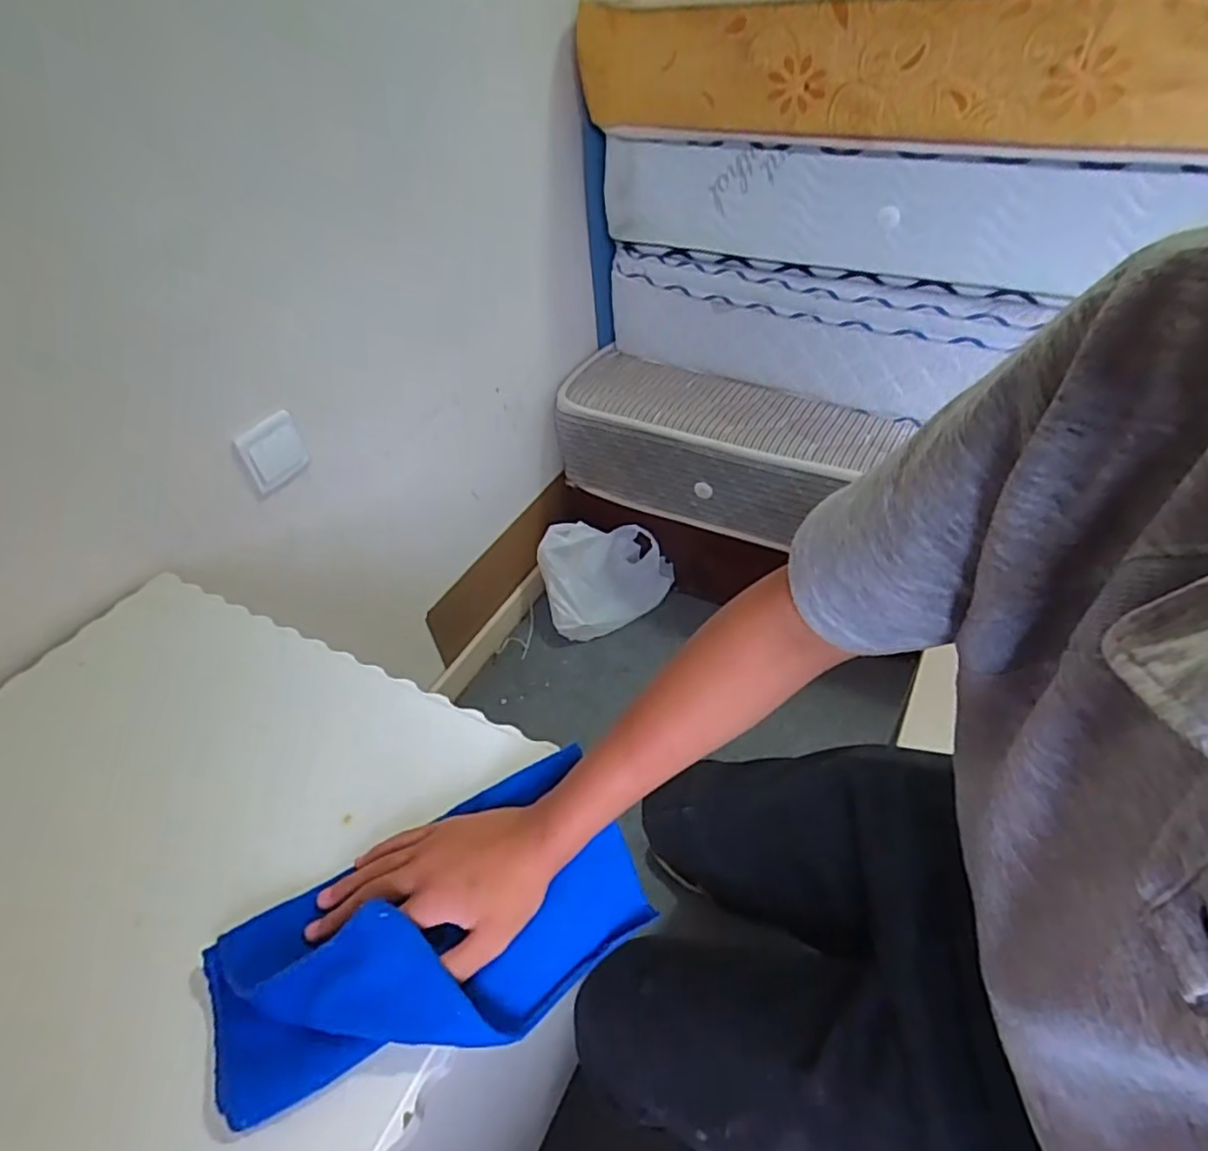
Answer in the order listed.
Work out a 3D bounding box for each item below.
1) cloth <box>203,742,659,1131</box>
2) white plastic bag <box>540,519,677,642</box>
[{"bbox_3d":[-0.111,0.241,0.457,0.298,0.082,0.148,-10,43,-22],"label":"cloth"},{"bbox_3d":[0.016,0.001,1.456,0.291,0.196,0.170,-13,45,-6],"label":"white plastic bag"}]

